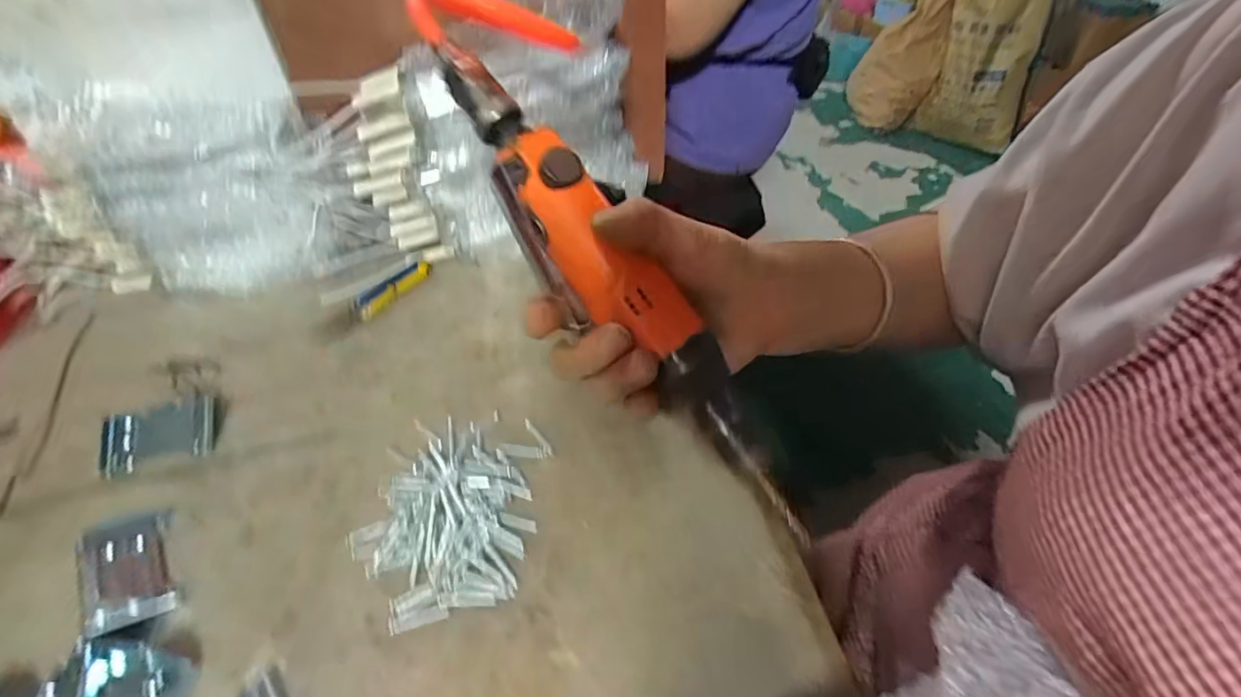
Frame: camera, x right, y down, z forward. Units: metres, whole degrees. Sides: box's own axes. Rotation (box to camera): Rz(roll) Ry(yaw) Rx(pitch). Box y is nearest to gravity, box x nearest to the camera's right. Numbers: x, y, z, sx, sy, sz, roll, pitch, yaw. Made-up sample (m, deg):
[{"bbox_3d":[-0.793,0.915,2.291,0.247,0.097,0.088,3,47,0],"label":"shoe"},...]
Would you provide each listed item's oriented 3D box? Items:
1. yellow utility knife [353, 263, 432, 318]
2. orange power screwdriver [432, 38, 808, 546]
[{"bbox_3d":[-0.174,-0.047,0.411,0.023,0.010,0.063,28,54,25],"label":"yellow utility knife"},{"bbox_3d":[-0.003,-0.032,0.233,0.039,0.033,0.249,-35,85,-27],"label":"orange power screwdriver"}]

